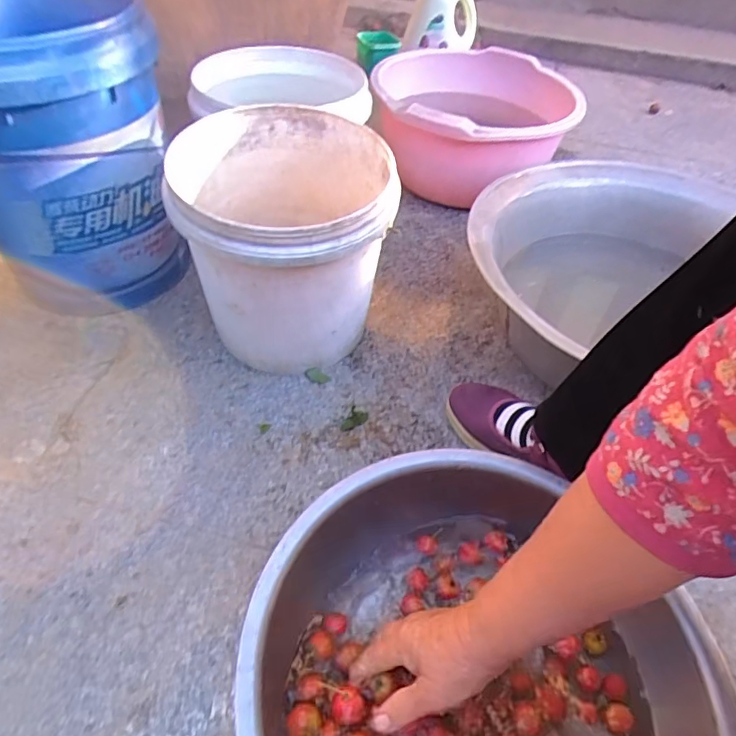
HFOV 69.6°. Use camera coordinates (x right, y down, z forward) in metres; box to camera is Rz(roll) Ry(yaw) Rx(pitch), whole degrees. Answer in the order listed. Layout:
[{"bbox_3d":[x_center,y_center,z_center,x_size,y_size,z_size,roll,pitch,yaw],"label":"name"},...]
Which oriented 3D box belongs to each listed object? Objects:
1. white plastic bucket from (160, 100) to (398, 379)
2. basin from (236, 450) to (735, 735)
[{"bbox_3d":[-0.107,-0.149,0.704,0.254,0.278,0.256,3,48,-3],"label":"white plastic bucket"},{"bbox_3d":[0.079,0.262,0.453,0.355,0.109,0.358,2,50,-2],"label":"basin"}]

